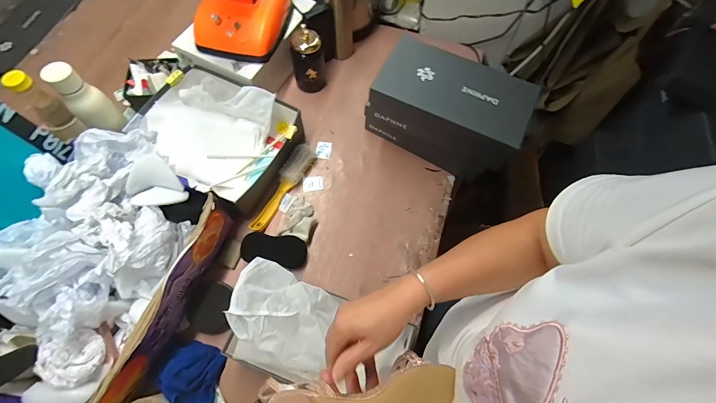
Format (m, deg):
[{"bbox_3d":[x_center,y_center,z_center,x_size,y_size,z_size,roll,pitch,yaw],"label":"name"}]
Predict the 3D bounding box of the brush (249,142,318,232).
[{"bbox_3d":[-0.165,-0.033,0.716,0.050,0.040,0.228,25,69,8],"label":"brush"}]

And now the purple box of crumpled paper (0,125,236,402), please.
[{"bbox_3d":[-0.436,0.103,0.541,0.276,0.166,0.428,21,68,6],"label":"purple box of crumpled paper"}]

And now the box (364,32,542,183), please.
[{"bbox_3d":[0.179,-0.186,0.688,0.300,0.197,0.145,25,69,8],"label":"box"}]

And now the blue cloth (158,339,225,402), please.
[{"bbox_3d":[-0.287,0.309,0.562,0.092,0.051,0.097,19,68,5],"label":"blue cloth"}]

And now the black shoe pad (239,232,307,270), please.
[{"bbox_3d":[-0.173,0.099,0.663,0.132,0.021,0.066,14,79,-13],"label":"black shoe pad"}]

